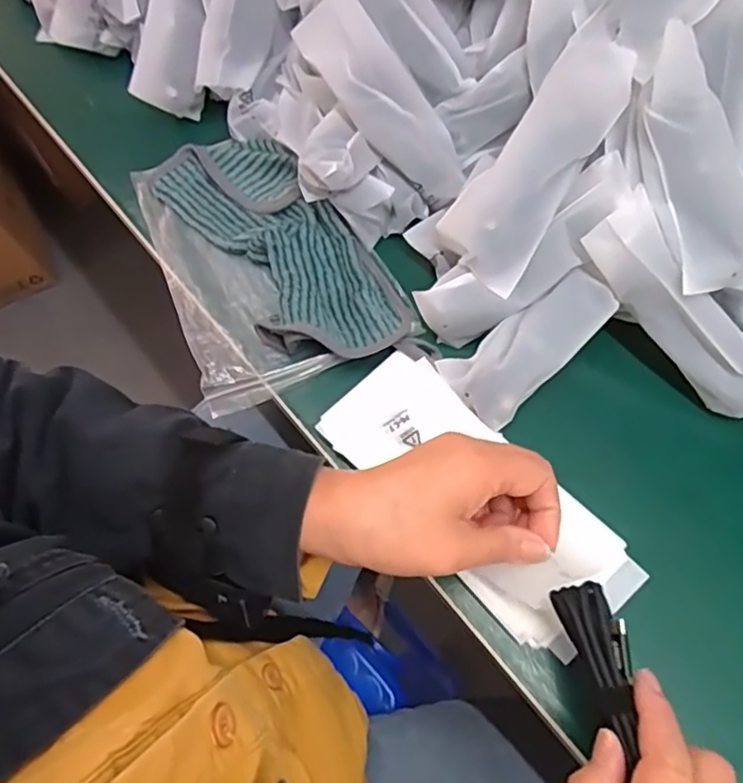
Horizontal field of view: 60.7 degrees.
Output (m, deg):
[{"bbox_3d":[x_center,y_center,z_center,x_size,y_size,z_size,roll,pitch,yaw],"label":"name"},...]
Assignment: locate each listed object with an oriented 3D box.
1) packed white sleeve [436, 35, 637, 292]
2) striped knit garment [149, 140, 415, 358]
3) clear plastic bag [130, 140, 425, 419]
[{"bbox_3d":[0.099,-0.140,0.381,0.055,0.021,0.153,32,90,14],"label":"packed white sleeve"},{"bbox_3d":[-0.063,-0.104,0.437,0.092,0.021,0.215,-34,71,-10],"label":"striped knit garment"},{"bbox_3d":[-0.073,-0.096,0.439,0.144,0.031,0.200,-20,69,-5],"label":"clear plastic bag"}]

